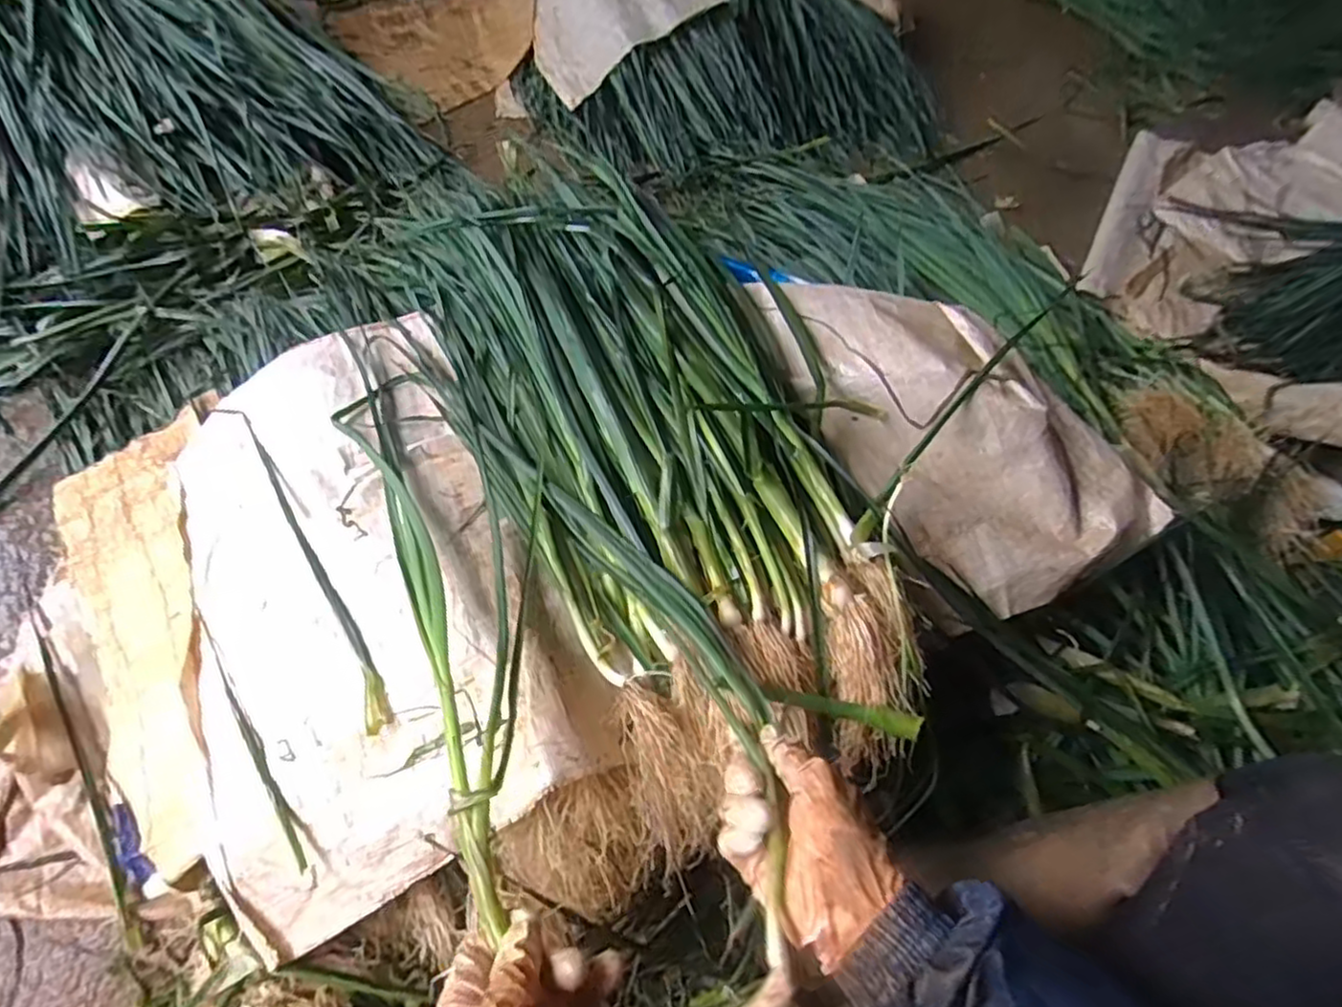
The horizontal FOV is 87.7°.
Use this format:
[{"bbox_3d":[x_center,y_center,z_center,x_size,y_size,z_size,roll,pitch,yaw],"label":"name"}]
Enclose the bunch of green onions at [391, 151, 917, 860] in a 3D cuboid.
[{"bbox_3d":[-0.036,-0.080,0.618,0.272,0.086,0.672,-19,61,-16],"label":"bunch of green onions"}]

